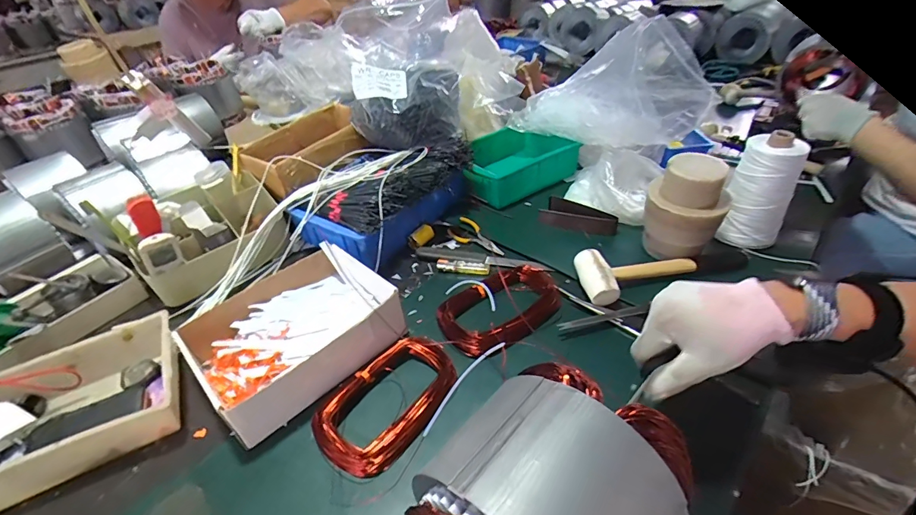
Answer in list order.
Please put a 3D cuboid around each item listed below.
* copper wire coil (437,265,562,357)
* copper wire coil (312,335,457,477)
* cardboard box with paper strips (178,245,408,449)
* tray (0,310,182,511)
[{"bbox_3d":[0.060,0.065,0.611,0.126,0.022,0.180,29,50,35],"label":"copper wire coil"},{"bbox_3d":[-0.085,0.165,0.511,0.124,0.030,0.176,23,47,30],"label":"copper wire coil"},{"bbox_3d":[-0.216,0.094,0.570,0.246,0.067,0.199,-32,46,-29],"label":"cardboard box with paper strips"},{"bbox_3d":[-0.464,0.181,0.513,0.251,0.062,0.168,-22,42,-20],"label":"tray"}]

